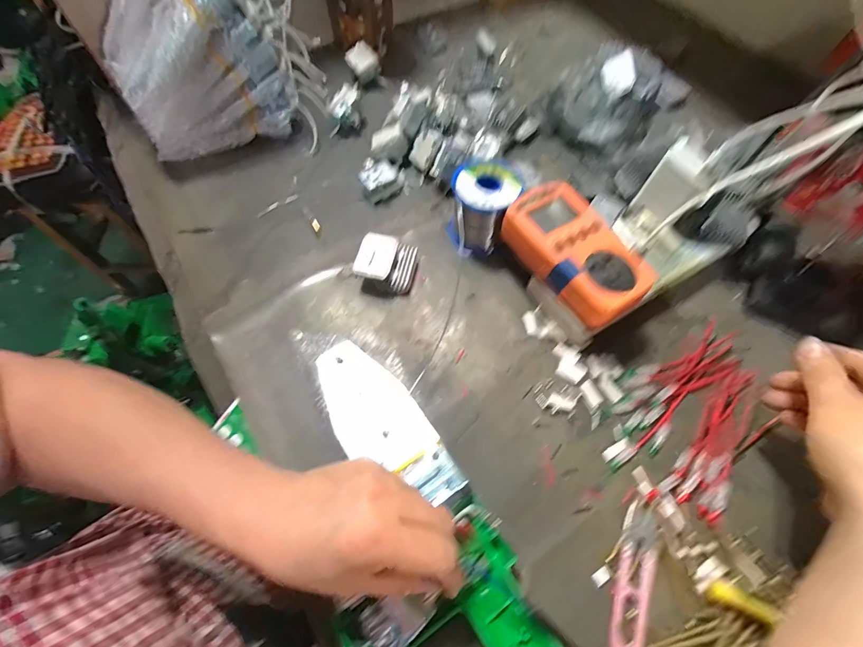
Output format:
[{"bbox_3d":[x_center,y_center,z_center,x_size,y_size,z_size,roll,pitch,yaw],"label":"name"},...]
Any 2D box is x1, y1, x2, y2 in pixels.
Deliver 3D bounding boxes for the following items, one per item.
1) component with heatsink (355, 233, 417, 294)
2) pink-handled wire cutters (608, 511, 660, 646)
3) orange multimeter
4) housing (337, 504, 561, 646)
[{"bbox_3d":[-0.043,-0.058,0.377,0.052,0.032,0.048,9,64,4],"label":"component with heatsink"},{"bbox_3d":[0.140,0.179,0.271,0.025,0.011,0.092,21,65,10],"label":"pink-handled wire cutters"},{"bbox_3d":[0.124,-0.063,0.337,0.070,0.033,0.128,-31,68,-15],"label":"orange multimeter"},{"bbox_3d":[0.026,0.207,0.233,0.115,0.022,0.138,-32,68,-15],"label":"housing"}]

